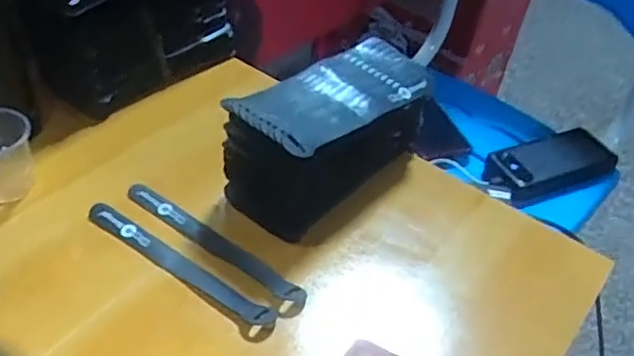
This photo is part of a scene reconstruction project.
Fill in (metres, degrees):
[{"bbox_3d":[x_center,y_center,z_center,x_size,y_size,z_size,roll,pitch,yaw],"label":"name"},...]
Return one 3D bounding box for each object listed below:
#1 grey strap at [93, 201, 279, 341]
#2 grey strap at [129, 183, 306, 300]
[{"bbox_3d":[-0.117,0.072,0.507,0.199,0.015,0.027,30,49,22],"label":"grey strap"},{"bbox_3d":[-0.091,0.051,0.525,0.189,0.009,0.021,30,49,21],"label":"grey strap"}]

